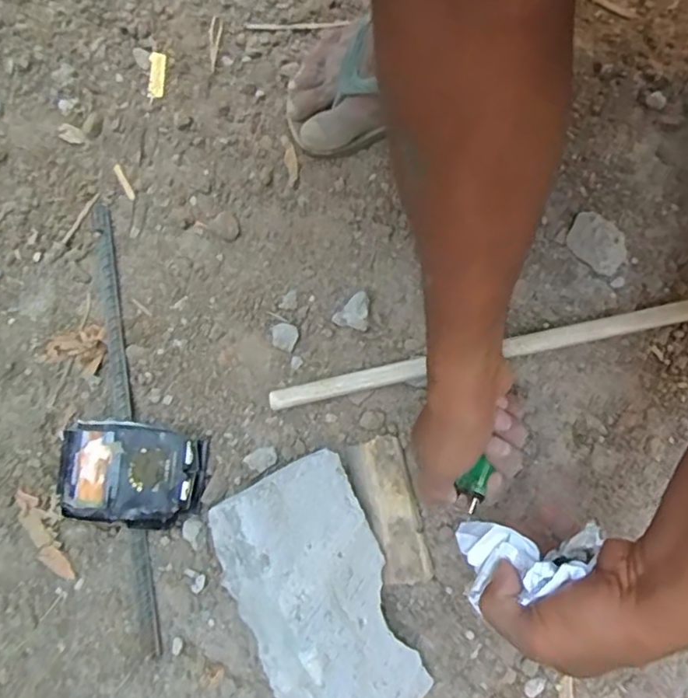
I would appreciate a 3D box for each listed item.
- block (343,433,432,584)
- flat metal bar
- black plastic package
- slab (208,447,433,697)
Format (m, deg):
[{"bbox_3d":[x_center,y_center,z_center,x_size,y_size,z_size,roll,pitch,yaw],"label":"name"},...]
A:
[{"bbox_3d":[0.038,0.129,0.495,0.043,0.015,0.113,-18,76,-6],"label":"block"},{"bbox_3d":[-0.185,0.051,0.520,0.014,0.010,0.384,-11,75,-4],"label":"flat metal bar"},{"bbox_3d":[-0.171,0.102,0.499,0.113,0.025,0.078,9,74,1],"label":"black plastic package"},{"bbox_3d":[-0.018,0.183,0.444,0.114,0.077,0.202,-25,76,-8],"label":"slab"}]

